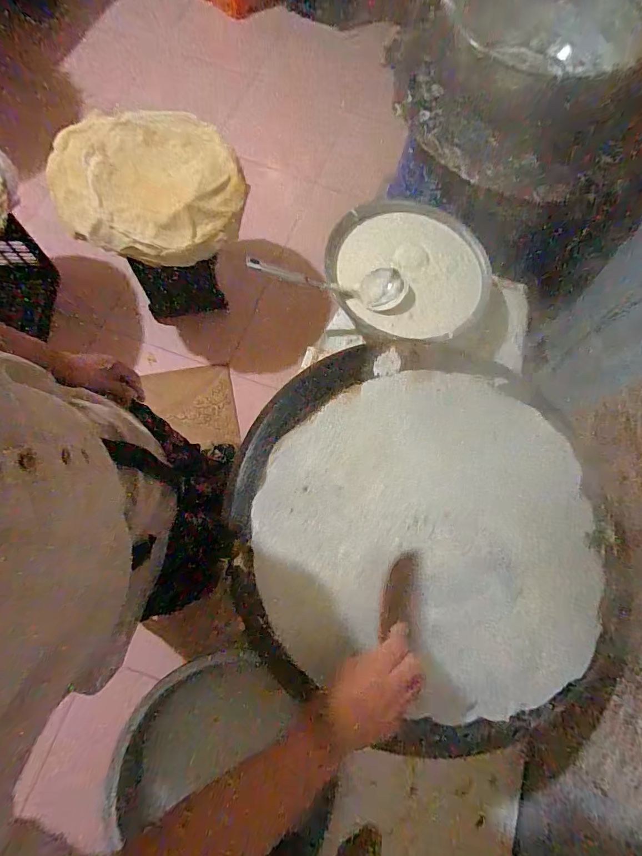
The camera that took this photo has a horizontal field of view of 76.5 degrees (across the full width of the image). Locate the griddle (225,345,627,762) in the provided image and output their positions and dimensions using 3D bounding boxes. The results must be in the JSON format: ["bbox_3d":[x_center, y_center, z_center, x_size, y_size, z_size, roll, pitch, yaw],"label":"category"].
[{"bbox_3d":[0.150,0.128,0.553,0.527,0.043,0.478,25,72,6],"label":"griddle"}]

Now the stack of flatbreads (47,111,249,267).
[{"bbox_3d":[-0.435,-0.611,1.054,0.472,0.146,0.345,-10,74,-8],"label":"stack of flatbreads"}]

